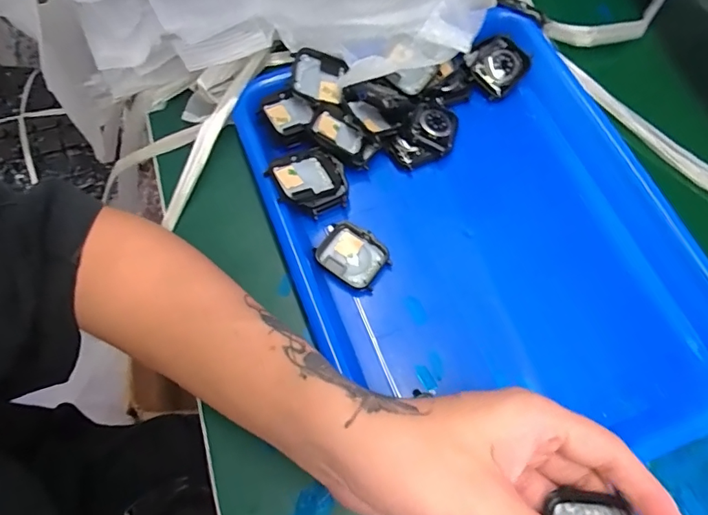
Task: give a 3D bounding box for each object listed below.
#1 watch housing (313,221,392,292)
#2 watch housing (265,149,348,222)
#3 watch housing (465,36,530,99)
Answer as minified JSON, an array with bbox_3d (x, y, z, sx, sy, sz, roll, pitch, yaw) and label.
[{"bbox_3d":[-0.001,-0.002,0.325,0.047,0.009,0.035,32,71,12],"label":"watch housing"},{"bbox_3d":[-0.032,-0.052,0.334,0.049,0.020,0.046,-21,75,-18],"label":"watch housing"},{"bbox_3d":[0.113,-0.153,0.379,0.042,0.019,0.042,-39,98,6],"label":"watch housing"}]

